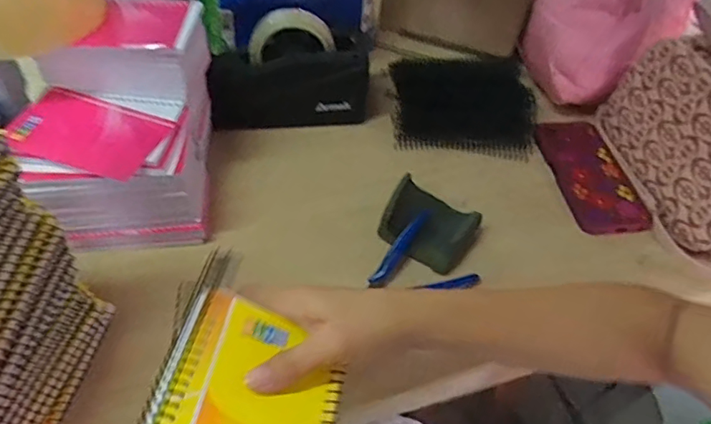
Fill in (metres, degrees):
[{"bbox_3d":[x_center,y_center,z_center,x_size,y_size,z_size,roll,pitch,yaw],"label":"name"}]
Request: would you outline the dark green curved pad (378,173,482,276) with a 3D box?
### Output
[{"bbox_3d":[0.073,0.013,0.522,0.089,0.027,0.076,25,54,14],"label":"dark green curved pad"}]

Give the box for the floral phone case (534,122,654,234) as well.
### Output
[{"bbox_3d":[0.272,-0.048,0.601,0.083,0.008,0.170,-3,52,-8],"label":"floral phone case"}]

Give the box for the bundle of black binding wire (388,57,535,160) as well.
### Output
[{"bbox_3d":[0.135,-0.150,0.658,0.174,0.023,0.174,6,52,-1],"label":"bundle of black binding wire"}]

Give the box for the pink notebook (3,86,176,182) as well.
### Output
[{"bbox_3d":[-0.232,-0.069,0.446,0.123,0.007,0.080,19,52,9],"label":"pink notebook"}]

